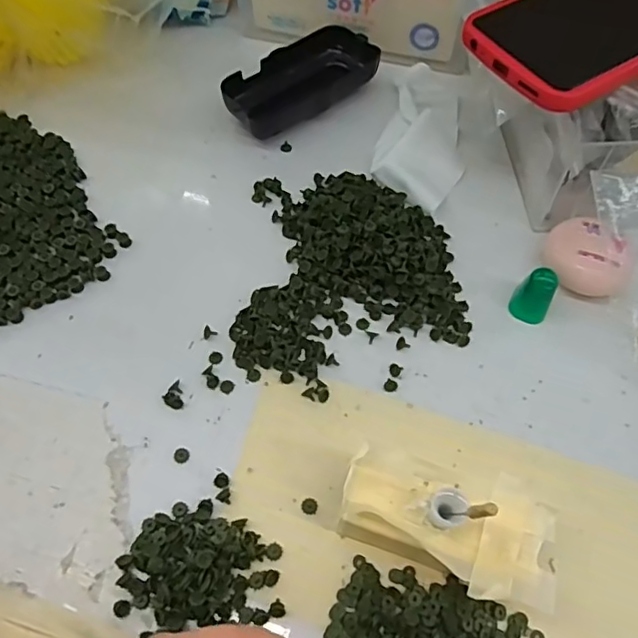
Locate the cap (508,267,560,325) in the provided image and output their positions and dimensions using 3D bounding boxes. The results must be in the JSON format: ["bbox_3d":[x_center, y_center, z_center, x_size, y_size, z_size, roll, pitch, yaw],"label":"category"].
[{"bbox_3d":[0.117,-0.012,0.307,0.019,0.028,0.017,34,66,17],"label":"cap"}]

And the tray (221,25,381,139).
[{"bbox_3d":[-0.014,-0.162,0.393,0.108,0.025,0.049,-32,66,-17],"label":"tray"}]

